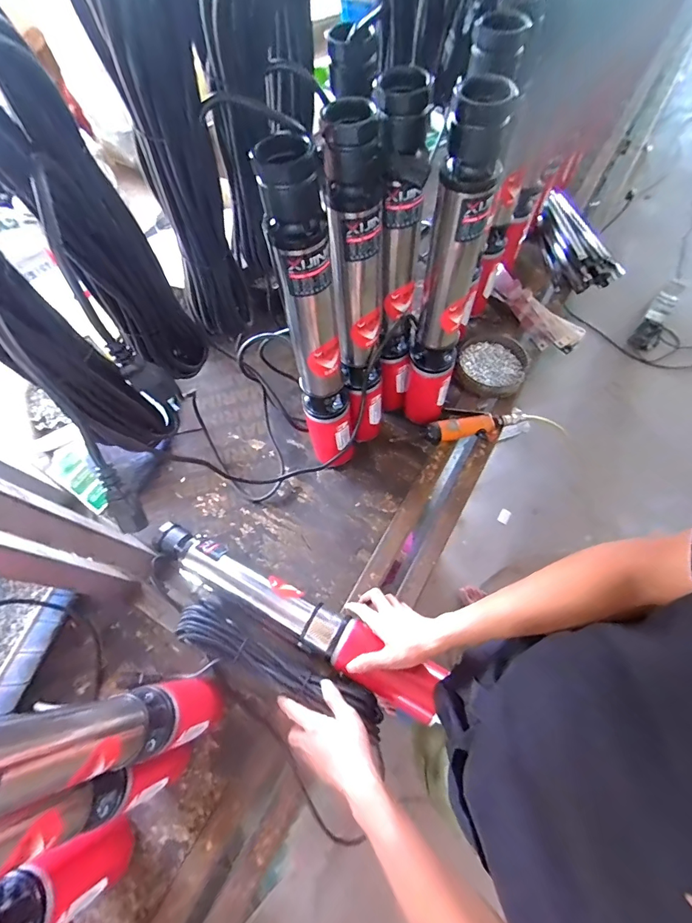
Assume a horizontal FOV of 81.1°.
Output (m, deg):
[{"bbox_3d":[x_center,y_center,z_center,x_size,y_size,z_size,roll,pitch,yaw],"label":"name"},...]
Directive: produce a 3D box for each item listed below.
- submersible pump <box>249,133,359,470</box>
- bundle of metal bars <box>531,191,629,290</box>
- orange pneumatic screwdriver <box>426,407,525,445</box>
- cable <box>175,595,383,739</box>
[{"bbox_3d":[-0.034,-0.143,0.577,0.093,0.529,0.094,-8,65,-1],"label":"submersible pump"},{"bbox_3d":[0.553,-0.530,0.991,0.102,0.084,0.270,-23,66,-7],"label":"bundle of metal bars"},{"bbox_3d":[0.251,-0.068,0.791,0.193,0.043,0.047,-7,65,0],"label":"orange pneumatic screwdriver"},{"bbox_3d":[-0.101,0.299,0.620,0.327,0.046,0.071,23,68,12],"label":"cable"}]

